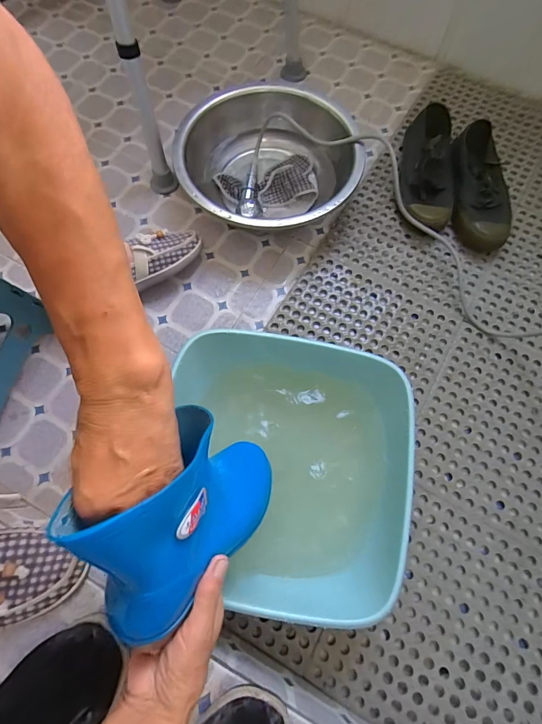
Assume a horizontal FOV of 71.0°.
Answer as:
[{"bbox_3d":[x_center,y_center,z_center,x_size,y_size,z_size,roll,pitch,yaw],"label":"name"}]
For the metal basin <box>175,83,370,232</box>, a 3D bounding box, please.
[{"bbox_3d":[-0.009,-0.354,0.702,0.305,0.100,0.323,0,69,-1],"label":"metal basin"}]

